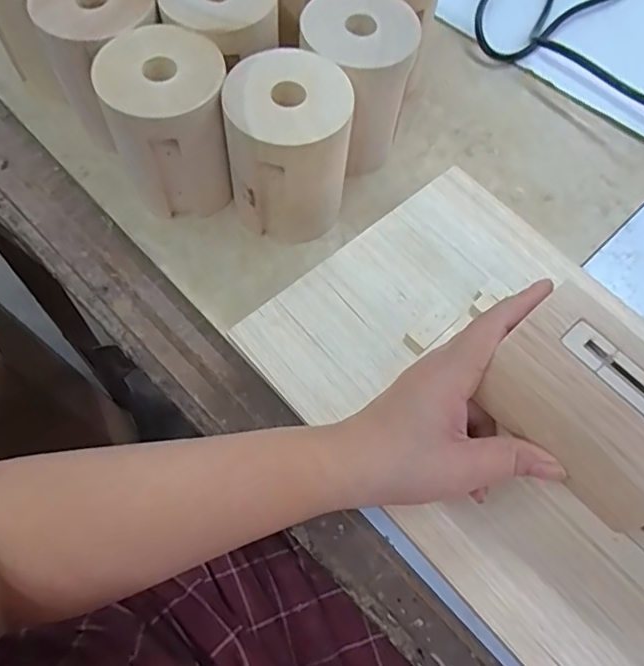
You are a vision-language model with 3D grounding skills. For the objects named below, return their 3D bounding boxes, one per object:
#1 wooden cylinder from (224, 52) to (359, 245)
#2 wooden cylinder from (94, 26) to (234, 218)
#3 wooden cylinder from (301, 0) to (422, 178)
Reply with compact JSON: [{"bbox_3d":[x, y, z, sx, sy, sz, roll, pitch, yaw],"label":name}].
[{"bbox_3d":[-0.020,-0.123,0.376,0.076,0.099,0.078,0,68,-1],"label":"wooden cylinder"},{"bbox_3d":[-0.101,-0.140,0.382,0.074,0.100,0.075,-13,67,-6],"label":"wooden cylinder"},{"bbox_3d":[0.025,-0.176,0.404,0.075,0.099,0.087,8,66,3],"label":"wooden cylinder"}]

